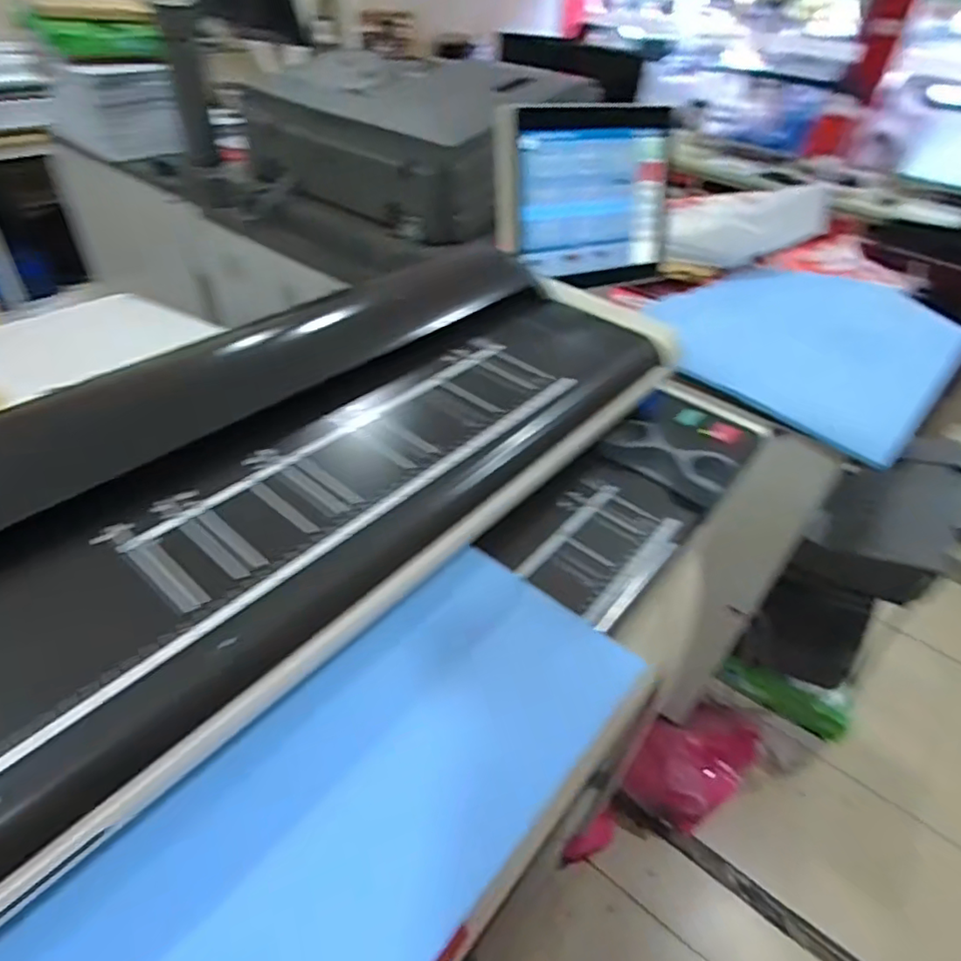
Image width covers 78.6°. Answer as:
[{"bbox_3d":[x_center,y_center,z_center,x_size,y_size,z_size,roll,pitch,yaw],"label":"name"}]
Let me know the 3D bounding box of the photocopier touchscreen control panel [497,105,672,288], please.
[{"bbox_3d":[0.164,-0.414,0.871,0.297,0.234,0.035,-18,30,-25],"label":"photocopier touchscreen control panel"}]

